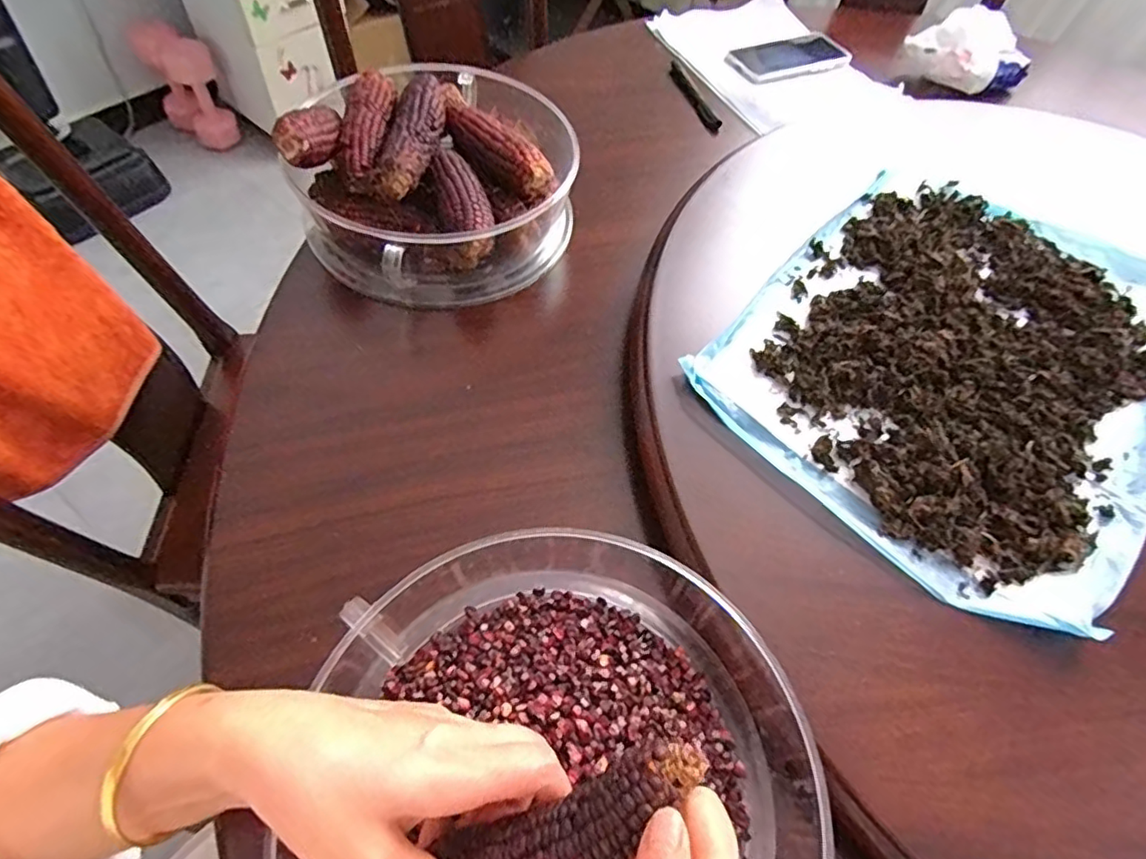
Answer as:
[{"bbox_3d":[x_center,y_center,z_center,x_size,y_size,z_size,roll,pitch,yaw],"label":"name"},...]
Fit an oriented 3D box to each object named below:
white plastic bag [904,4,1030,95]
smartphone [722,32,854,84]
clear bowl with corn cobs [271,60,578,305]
[{"bbox_3d":[0.517,-0.491,0.772,0.144,0.064,0.086,-11,61,-10],"label":"white plastic bag"},{"bbox_3d":[0.288,-0.488,0.784,0.170,0.007,0.082,-21,63,-16],"label":"smartphone"},{"bbox_3d":[-0.120,-0.226,0.526,0.227,0.108,0.215,2,59,-3],"label":"clear bowl with corn cobs"}]

